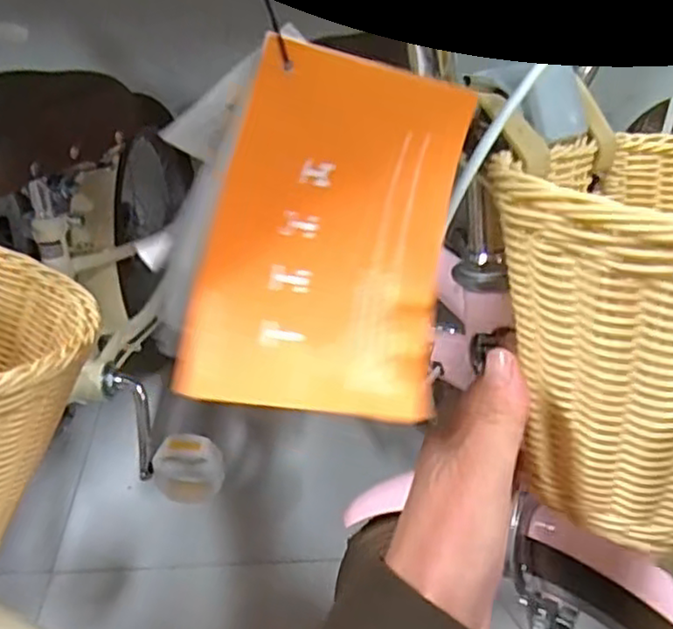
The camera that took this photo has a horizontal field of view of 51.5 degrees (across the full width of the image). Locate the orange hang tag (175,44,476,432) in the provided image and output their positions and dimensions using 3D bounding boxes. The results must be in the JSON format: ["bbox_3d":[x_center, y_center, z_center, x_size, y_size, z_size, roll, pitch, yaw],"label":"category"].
[{"bbox_3d":[0.000,-0.027,0.252,0.088,0.123,0.023,9,9,-25],"label":"orange hang tag"}]

